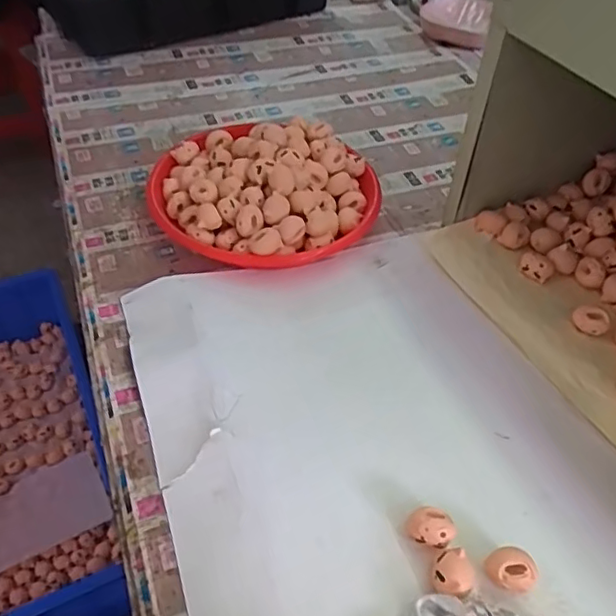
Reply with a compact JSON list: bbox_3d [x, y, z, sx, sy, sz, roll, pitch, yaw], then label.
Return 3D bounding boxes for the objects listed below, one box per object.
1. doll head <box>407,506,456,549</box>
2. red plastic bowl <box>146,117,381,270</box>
[{"bbox_3d":[0.081,0.148,0.389,0.030,0.027,0.021,13,48,11],"label":"doll head"},{"bbox_3d":[-0.044,-0.125,0.605,0.207,0.061,0.205,1,47,-1],"label":"red plastic bowl"}]

